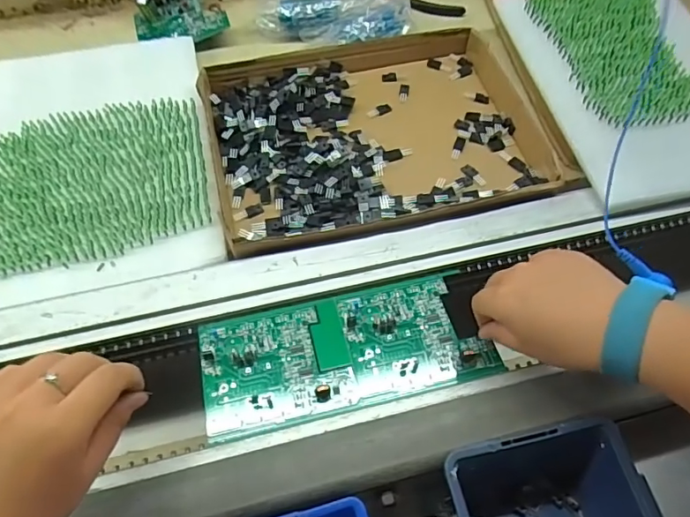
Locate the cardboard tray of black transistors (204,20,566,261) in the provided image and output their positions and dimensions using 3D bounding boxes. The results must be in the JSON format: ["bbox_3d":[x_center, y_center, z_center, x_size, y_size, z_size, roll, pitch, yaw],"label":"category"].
[{"bbox_3d":[0.025,-0.127,0.492,0.307,0.030,0.238,-14,58,-9],"label":"cardboard tray of black transistors"}]

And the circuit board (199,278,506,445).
[{"bbox_3d":[0.000,0.068,0.378,0.211,0.010,0.095,-12,58,-8],"label":"circuit board"}]

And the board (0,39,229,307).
[{"bbox_3d":[-0.236,-0.103,0.471,0.208,0.020,0.288,-11,58,-7],"label":"board"}]

